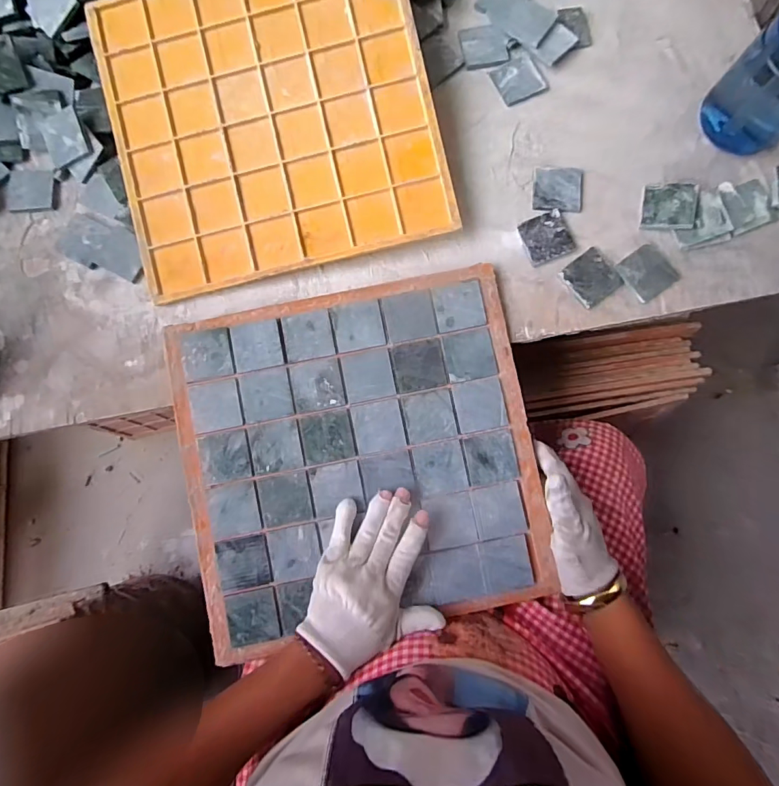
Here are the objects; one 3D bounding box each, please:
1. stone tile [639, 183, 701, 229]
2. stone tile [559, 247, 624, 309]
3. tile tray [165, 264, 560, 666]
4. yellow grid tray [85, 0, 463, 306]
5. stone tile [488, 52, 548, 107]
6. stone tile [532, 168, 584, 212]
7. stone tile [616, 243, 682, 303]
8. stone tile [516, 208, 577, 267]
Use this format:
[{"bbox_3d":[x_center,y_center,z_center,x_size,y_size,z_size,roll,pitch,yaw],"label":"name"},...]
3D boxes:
[{"bbox_3d":[0.284,-0.190,0.456,0.048,0.004,0.048,9,86,32],"label":"stone tile"},{"bbox_3d":[0.206,-0.118,0.458,0.047,0.004,0.049,-35,82,-5],"label":"stone tile"},{"bbox_3d":[-0.031,0.062,0.443,0.335,0.029,0.322,-11,81,-1],"label":"tile tray"},{"bbox_3d":[-0.121,-0.283,0.460,0.323,0.009,0.311,-13,92,2],"label":"yellow grid tray"},{"bbox_3d":[0.143,-0.343,0.492,0.048,0.009,0.050,-26,82,-3],"label":"stone tile"},{"bbox_3d":[0.177,-0.213,0.469,0.050,0.005,0.048,6,81,2],"label":"stone tile"},{"bbox_3d":[0.263,-0.123,0.457,0.051,0.005,0.048,-38,82,-5],"label":"stone tile"},{"bbox_3d":[0.162,-0.160,0.462,0.050,0.004,0.047,-24,81,-3],"label":"stone tile"}]

